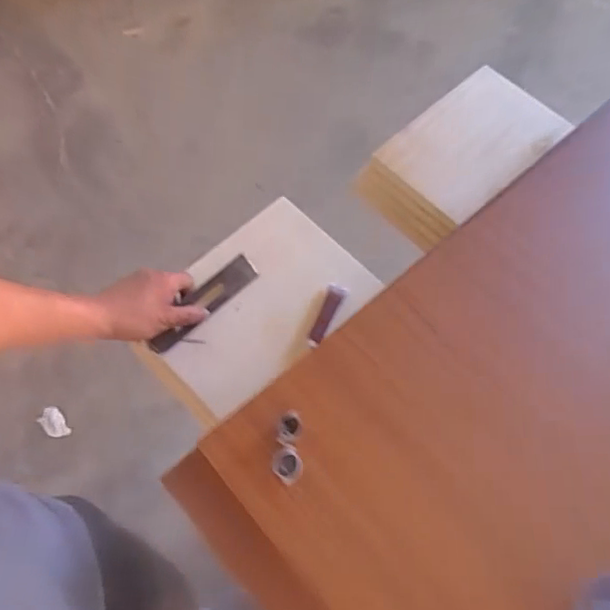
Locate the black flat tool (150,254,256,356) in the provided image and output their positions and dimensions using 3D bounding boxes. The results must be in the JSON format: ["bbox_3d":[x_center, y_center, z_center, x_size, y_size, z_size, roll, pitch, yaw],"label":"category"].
[{"bbox_3d":[-0.125,-0.004,0.691,0.161,0.016,0.036,-40,109,-24],"label":"black flat tool"}]

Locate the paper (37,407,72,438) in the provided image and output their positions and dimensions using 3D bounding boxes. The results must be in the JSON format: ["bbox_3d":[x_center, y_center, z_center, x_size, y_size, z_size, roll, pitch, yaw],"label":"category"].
[{"bbox_3d":[-0.628,0.298,1.425,0.087,0.013,0.057,42,71,16],"label":"paper"}]

